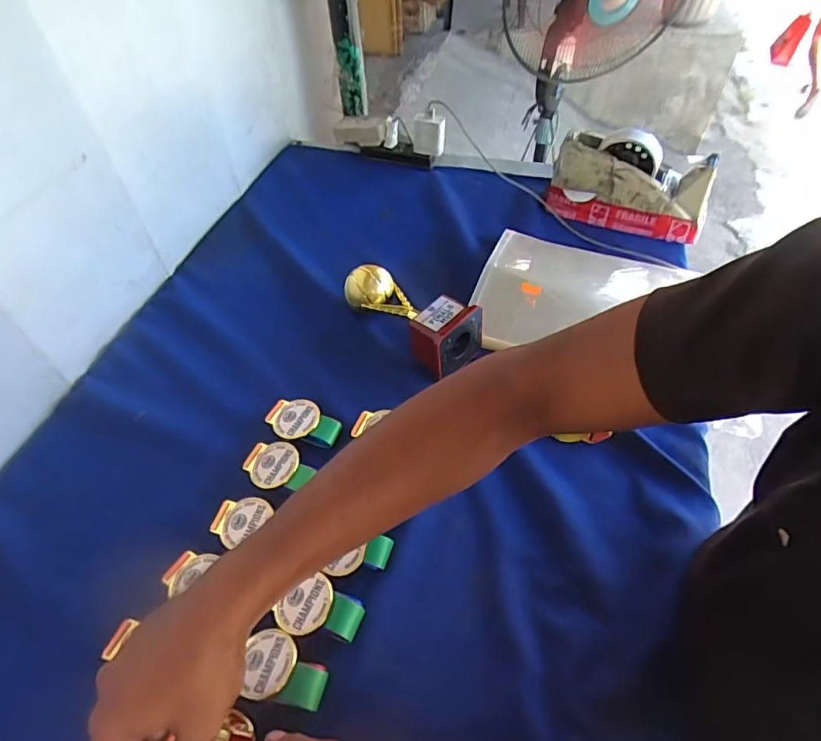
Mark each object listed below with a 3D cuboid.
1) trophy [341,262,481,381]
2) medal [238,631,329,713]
[{"bbox_3d":[0.002,-0.070,0.588,0.074,0.060,0.174,-39,60,-24],"label":"trophy"},{"bbox_3d":[-0.095,0.228,0.382,0.064,0.011,0.046,5,53,7],"label":"medal"}]

